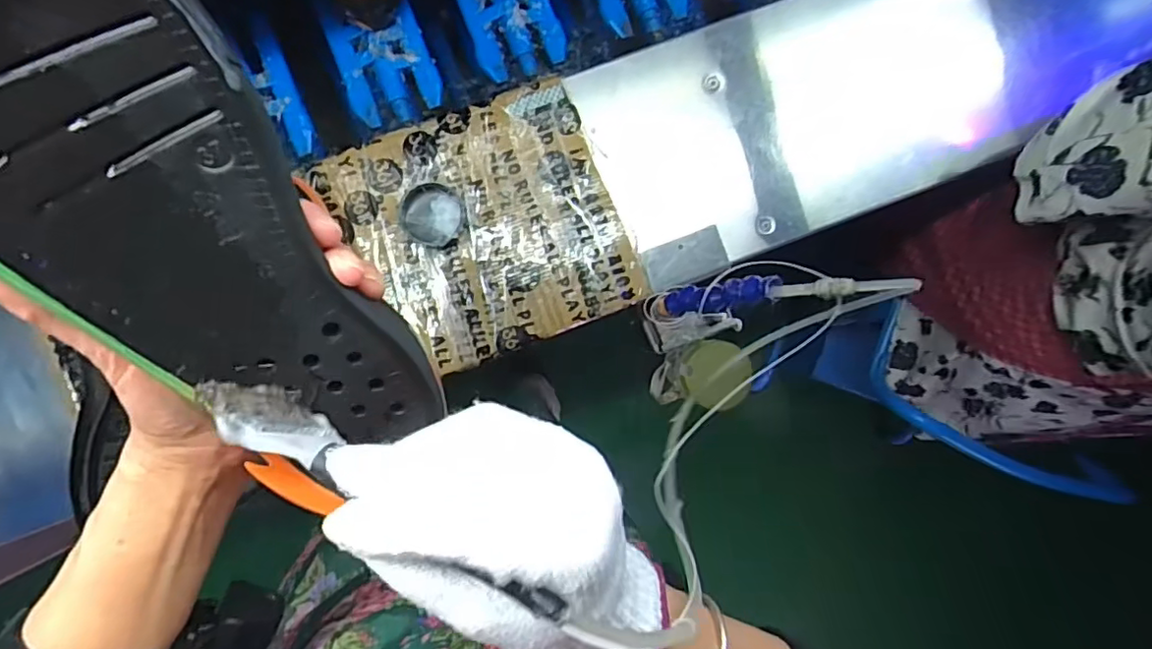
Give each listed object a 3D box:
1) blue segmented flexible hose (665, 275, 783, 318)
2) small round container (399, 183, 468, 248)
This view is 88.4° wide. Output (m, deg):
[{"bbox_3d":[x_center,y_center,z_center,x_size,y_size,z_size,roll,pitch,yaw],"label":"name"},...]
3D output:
[{"bbox_3d":[0.124,-0.025,0.529,0.020,0.130,0.026,-14,93,-34],"label":"blue segmented flexible hose"},{"bbox_3d":[-0.139,-0.107,0.583,0.061,0.015,0.058,0,92,-3],"label":"small round container"}]

